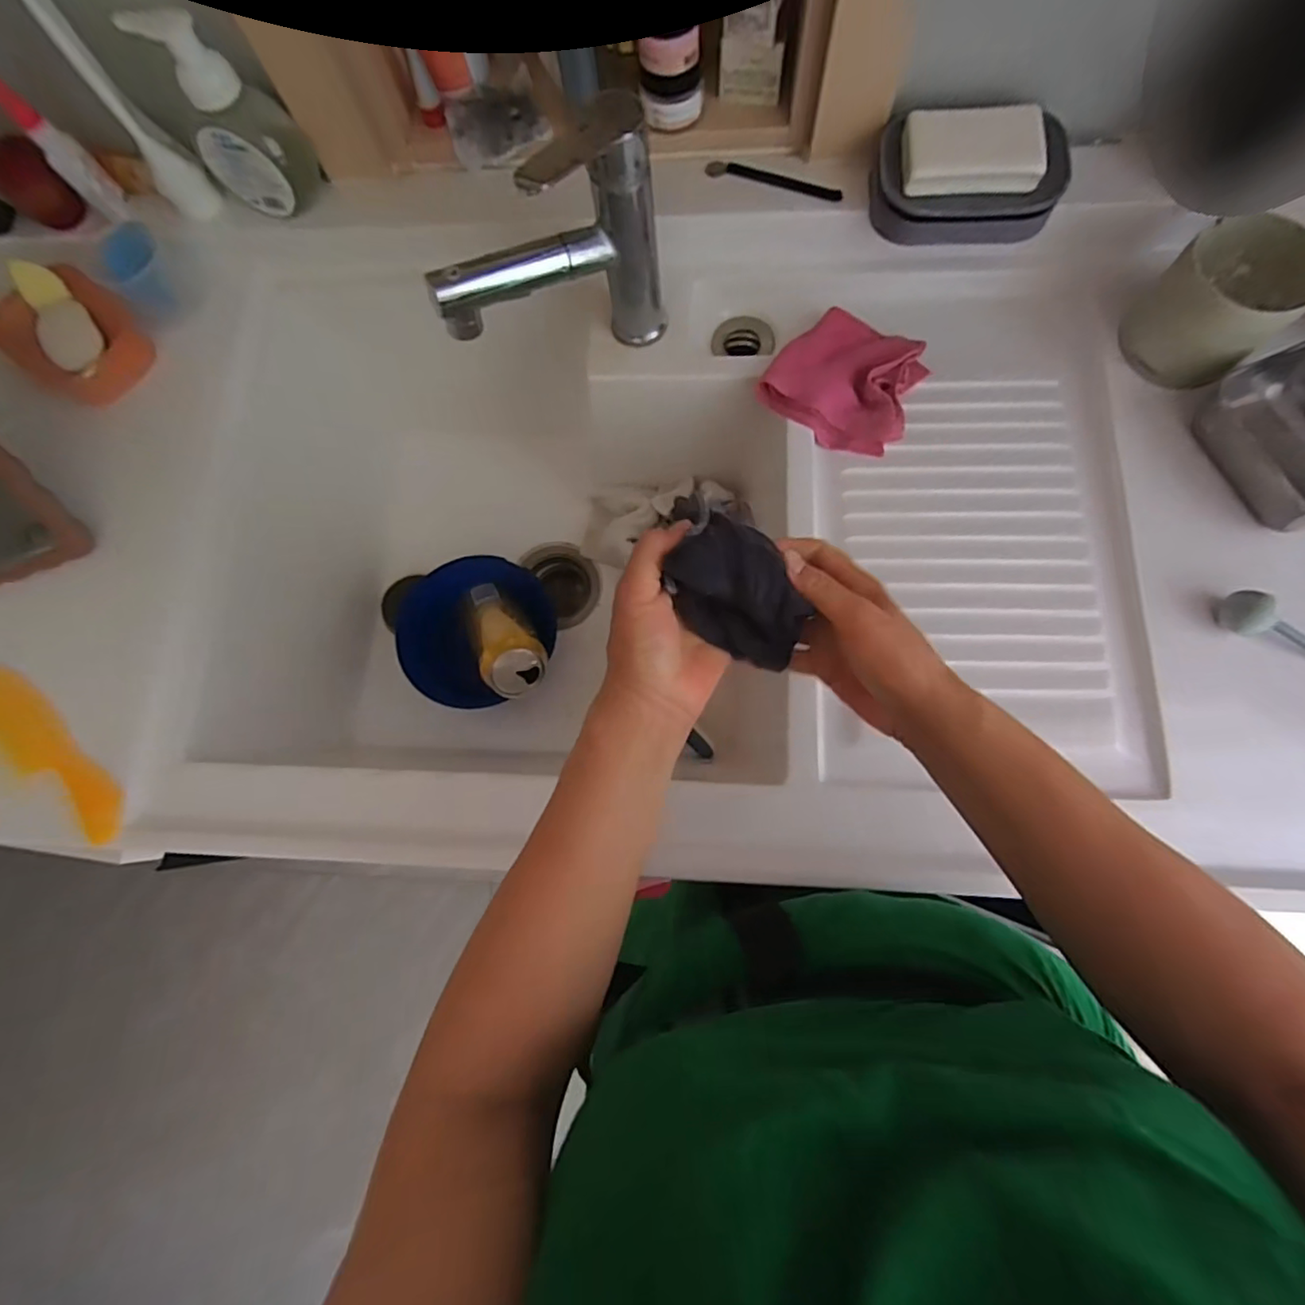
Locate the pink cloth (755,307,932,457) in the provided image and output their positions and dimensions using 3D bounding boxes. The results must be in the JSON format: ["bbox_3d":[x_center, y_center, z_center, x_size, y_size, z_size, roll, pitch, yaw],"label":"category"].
[{"bbox_3d":[0.177,-0.243,0.530,0.122,0.034,0.126,37,82,11],"label":"pink cloth"}]

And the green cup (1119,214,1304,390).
[{"bbox_3d":[0.453,-0.282,0.476,0.112,0.075,0.086,-40,78,-5],"label":"green cup"}]

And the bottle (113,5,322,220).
[{"bbox_3d":[-0.349,-0.442,0.503,0.077,0.148,0.053,16,79,7],"label":"bottle"}]

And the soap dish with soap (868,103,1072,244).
[{"bbox_3d":[0.257,-0.390,0.488,0.148,0.047,0.085,6,78,5],"label":"soap dish with soap"}]

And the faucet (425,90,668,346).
[{"bbox_3d":[-0.073,-0.288,0.458,0.182,0.189,0.050,-33,77,-4],"label":"faucet"}]

